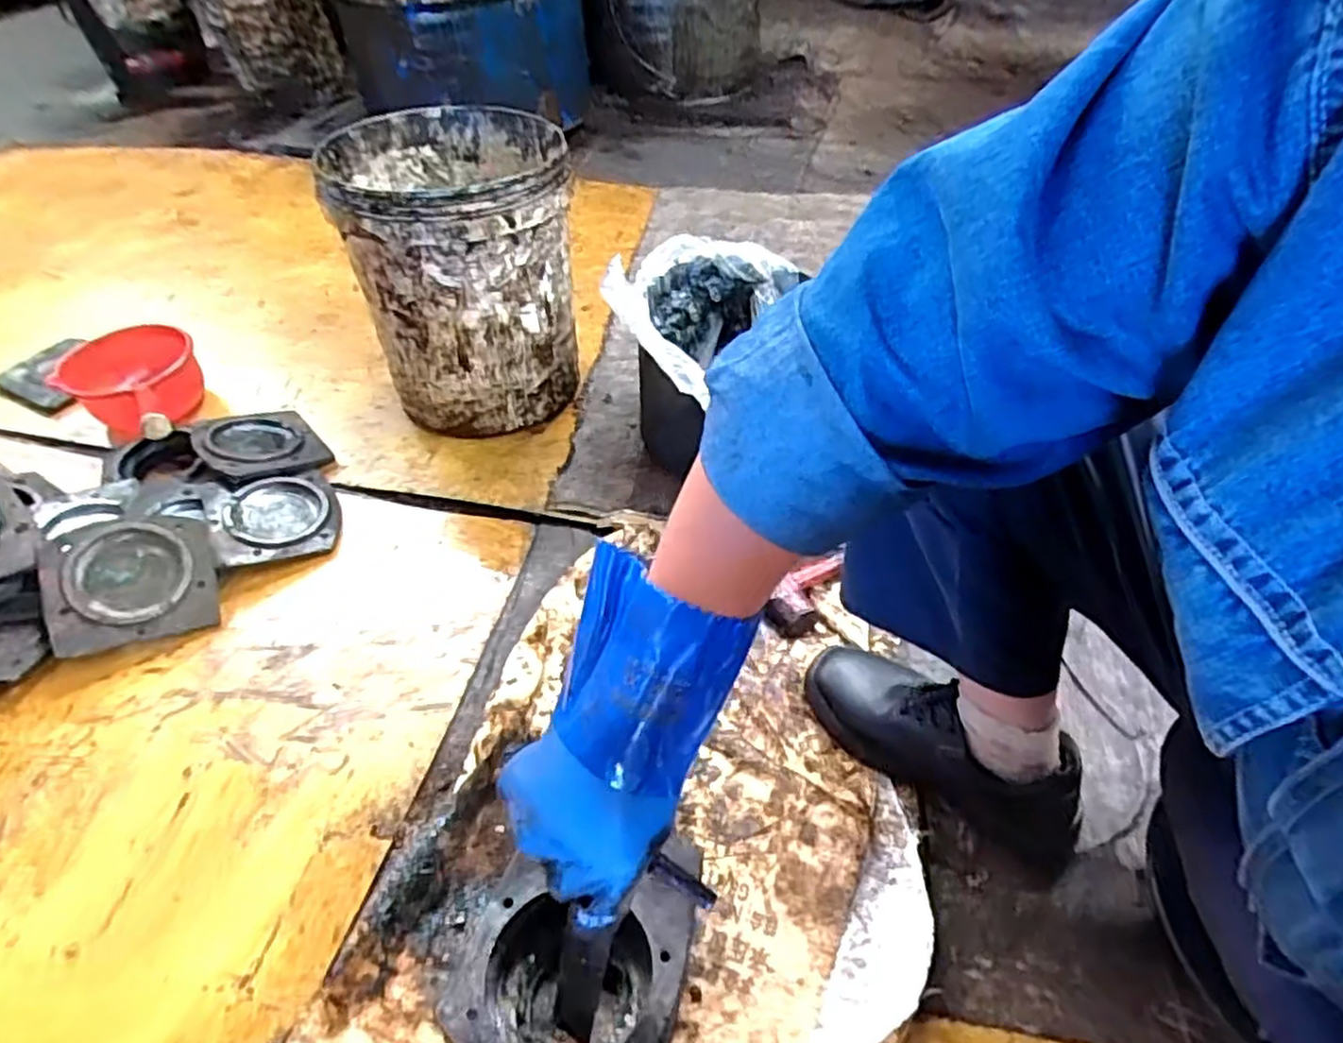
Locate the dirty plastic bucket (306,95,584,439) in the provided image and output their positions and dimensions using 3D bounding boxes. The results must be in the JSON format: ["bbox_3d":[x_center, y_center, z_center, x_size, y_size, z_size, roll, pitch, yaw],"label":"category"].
[{"bbox_3d":[-0.286,-0.348,1.030,0.293,0.339,0.318,0,47,0],"label":"dirty plastic bucket"}]

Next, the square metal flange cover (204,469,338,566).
[{"bbox_3d":[-0.516,-0.007,0.943,0.148,0.021,0.139,-11,56,-23],"label":"square metal flange cover"}]

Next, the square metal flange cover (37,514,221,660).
[{"bbox_3d":[-0.635,0.070,0.848,0.174,0.029,0.149,-12,73,-21],"label":"square metal flange cover"}]

